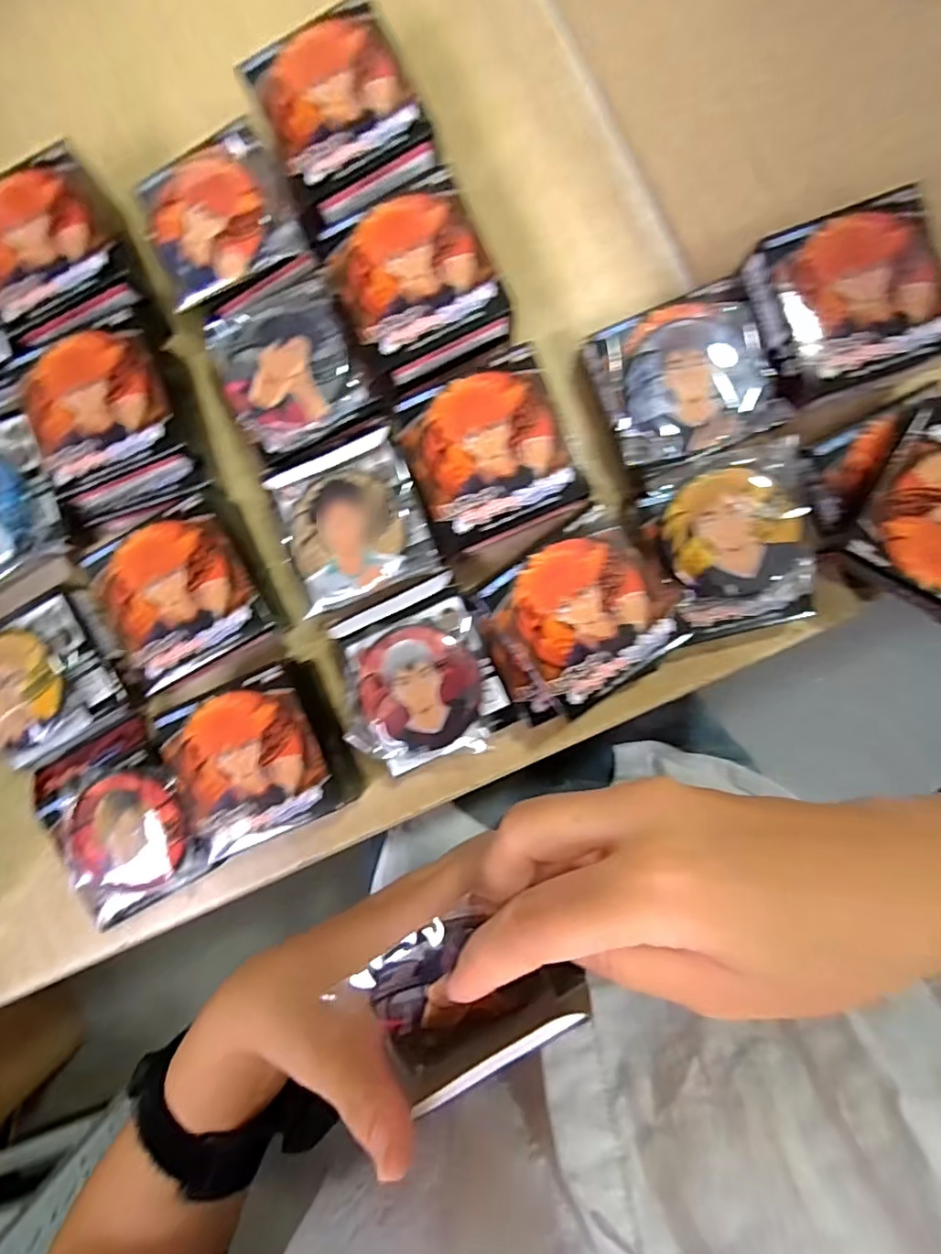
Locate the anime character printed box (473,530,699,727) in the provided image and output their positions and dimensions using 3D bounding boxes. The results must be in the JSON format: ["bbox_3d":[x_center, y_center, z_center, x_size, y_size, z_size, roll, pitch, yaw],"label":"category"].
[{"bbox_3d":[0.045,-0.002,0.240,0.078,0.012,0.066,-31,87,3],"label":"anime character printed box"}]

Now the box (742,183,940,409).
[{"bbox_3d":[0.159,-0.137,0.234,0.067,0.022,0.070,-17,88,4],"label":"box"}]

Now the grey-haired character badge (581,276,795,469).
[{"bbox_3d":[0.095,-0.111,0.249,0.069,0.015,0.070,-18,83,10],"label":"grey-haired character badge"}]

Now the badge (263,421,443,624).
[{"bbox_3d":[-0.055,-0.049,0.259,0.064,0.013,0.071,-18,83,5],"label":"badge"}]

